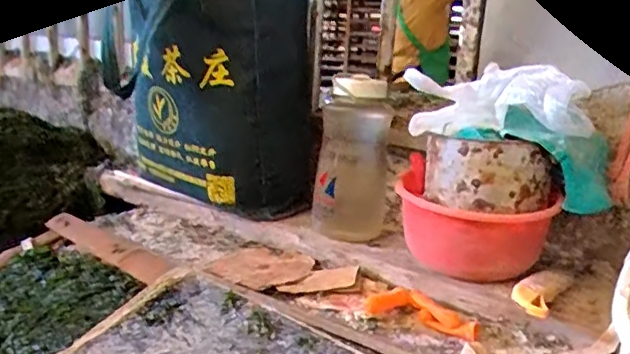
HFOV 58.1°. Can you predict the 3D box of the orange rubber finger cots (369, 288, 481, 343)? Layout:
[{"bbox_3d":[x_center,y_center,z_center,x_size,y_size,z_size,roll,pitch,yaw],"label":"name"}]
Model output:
[{"bbox_3d":[0.111,0.137,0.579,0.109,0.021,0.041,9,16,20],"label":"orange rubber finger cots"}]

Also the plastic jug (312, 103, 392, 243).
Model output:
[{"bbox_3d":[0.043,0.005,0.698,0.093,0.179,0.078,5,16,8],"label":"plastic jug"}]

